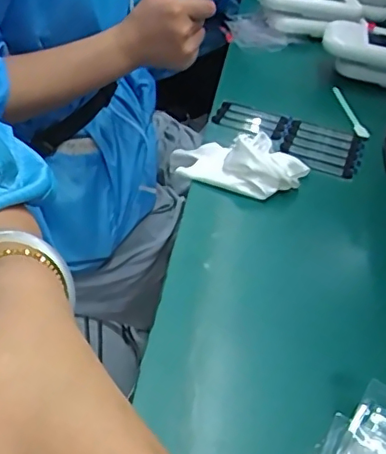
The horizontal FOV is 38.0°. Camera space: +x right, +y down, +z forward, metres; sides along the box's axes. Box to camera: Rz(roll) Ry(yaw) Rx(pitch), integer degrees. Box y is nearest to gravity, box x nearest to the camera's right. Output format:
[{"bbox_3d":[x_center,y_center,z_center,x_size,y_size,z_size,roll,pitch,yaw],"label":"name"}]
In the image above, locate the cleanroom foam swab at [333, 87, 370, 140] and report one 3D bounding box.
[{"bbox_3d":[0.192,-0.140,0.686,0.013,0.008,0.125,-1,41,-9],"label":"cleanroom foam swab"}]

